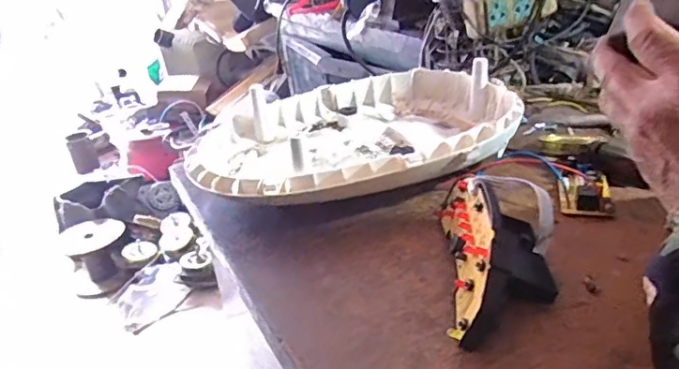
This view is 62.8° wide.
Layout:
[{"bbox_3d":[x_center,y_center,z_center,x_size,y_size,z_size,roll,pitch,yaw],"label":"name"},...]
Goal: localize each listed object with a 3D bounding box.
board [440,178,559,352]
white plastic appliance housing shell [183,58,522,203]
[{"bbox_3d":[0.118,0.047,0.410,0.078,0.065,0.145,-1,27,9],"label":"board"},{"bbox_3d":[0.024,-0.056,0.642,0.361,0.063,0.276,-12,27,-7],"label":"white plastic appliance housing shell"}]

